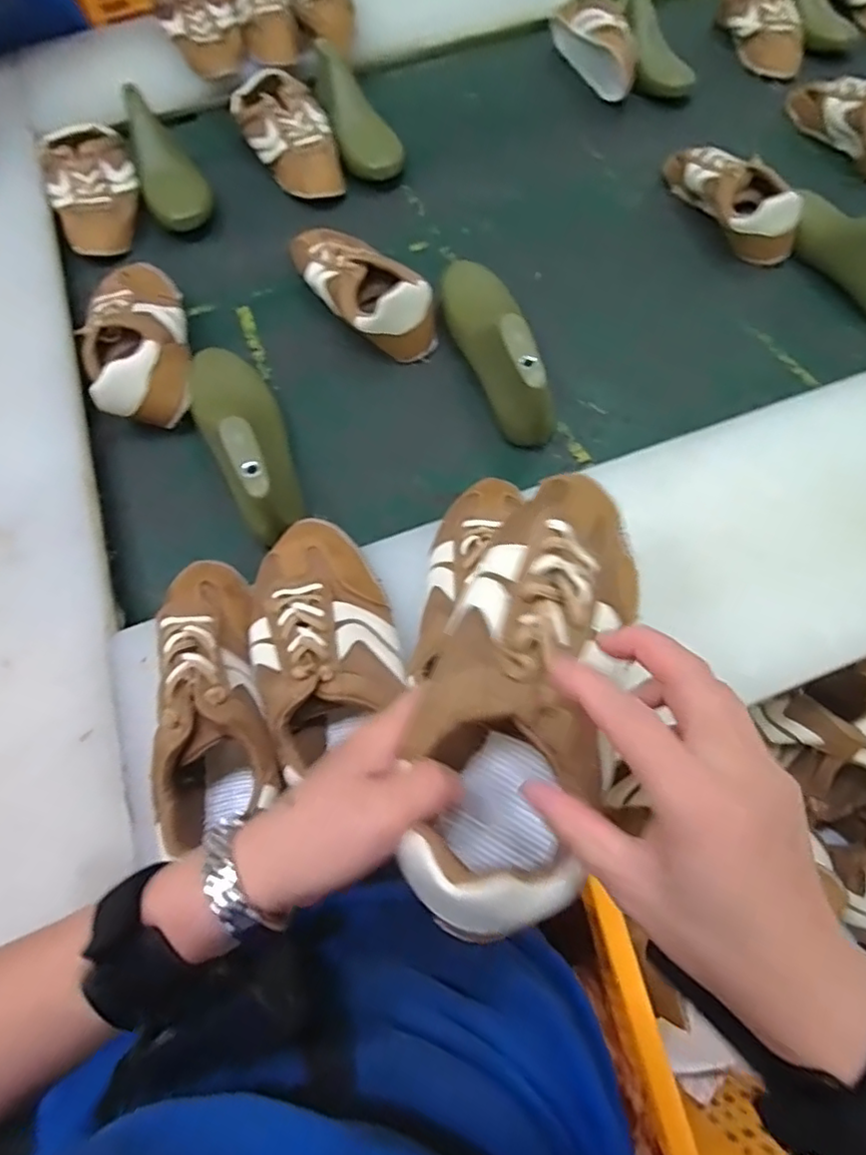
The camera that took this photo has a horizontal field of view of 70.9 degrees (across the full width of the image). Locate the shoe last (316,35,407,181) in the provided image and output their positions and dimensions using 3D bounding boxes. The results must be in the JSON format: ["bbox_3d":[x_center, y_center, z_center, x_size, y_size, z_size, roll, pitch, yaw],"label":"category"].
[{"bbox_3d":[-0.112,-0.663,0.860,0.081,0.073,0.239,-21,66,-6],"label":"shoe last"}]

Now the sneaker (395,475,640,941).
[{"bbox_3d":[0.048,0.047,0.300,0.084,0.075,0.224,16,66,10],"label":"sneaker"}]

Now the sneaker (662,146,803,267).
[{"bbox_3d":[0.361,-0.483,0.760,0.068,0.070,0.231,-25,66,-8],"label":"sneaker"}]

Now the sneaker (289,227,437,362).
[{"bbox_3d":[-0.088,-0.345,0.710,0.092,0.071,0.219,-38,69,-13],"label":"sneaker"}]

